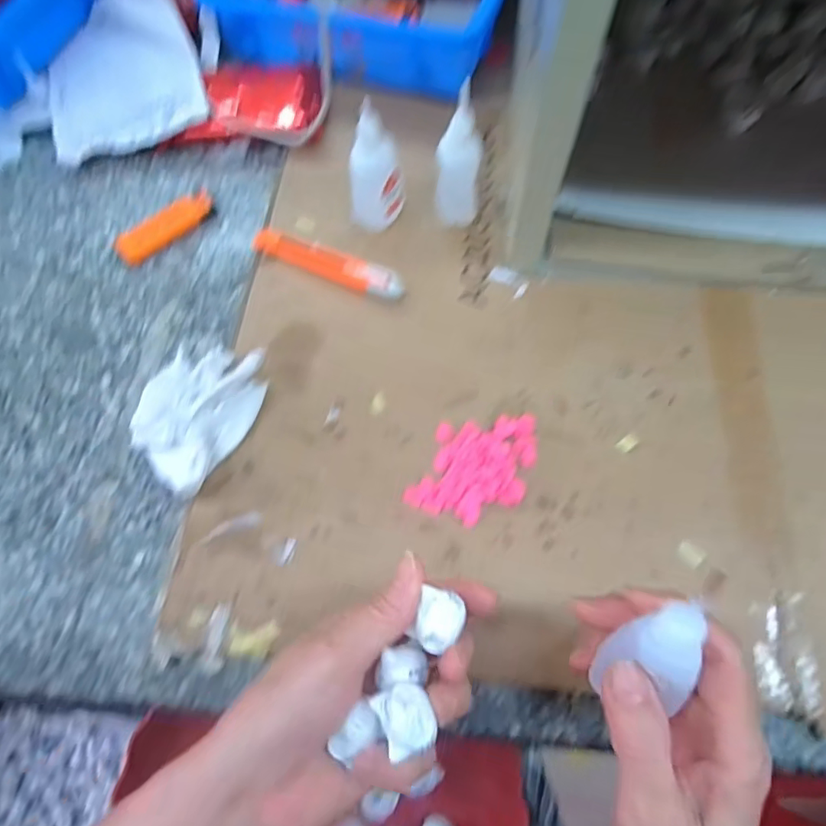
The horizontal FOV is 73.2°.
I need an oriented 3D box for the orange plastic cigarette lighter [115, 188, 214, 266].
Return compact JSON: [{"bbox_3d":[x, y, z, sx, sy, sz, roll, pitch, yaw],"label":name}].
[{"bbox_3d":[-0.194,-0.146,0.437,0.081,0.012,0.024,-40,70,-14],"label":"orange plastic cigarette lighter"}]

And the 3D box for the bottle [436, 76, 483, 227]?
[{"bbox_3d":[0.032,-0.173,0.389,0.030,0.097,0.025,2,67,4],"label":"bottle"}]

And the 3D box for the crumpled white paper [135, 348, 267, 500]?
[{"bbox_3d":[-0.141,0.001,0.352,0.074,0.041,0.095,18,68,10],"label":"crumpled white paper"}]

